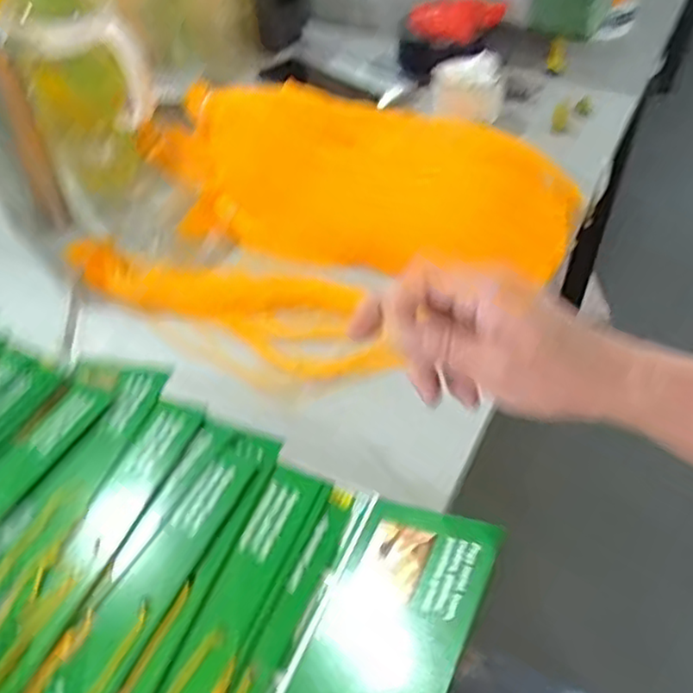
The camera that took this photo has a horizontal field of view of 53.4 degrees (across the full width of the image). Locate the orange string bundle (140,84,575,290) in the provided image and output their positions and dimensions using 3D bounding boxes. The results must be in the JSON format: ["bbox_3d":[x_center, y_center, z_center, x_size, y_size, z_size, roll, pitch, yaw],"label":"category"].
[{"bbox_3d":[-0.014,-0.172,0.686,0.485,0.092,0.129,10,48,10],"label":"orange string bundle"}]

